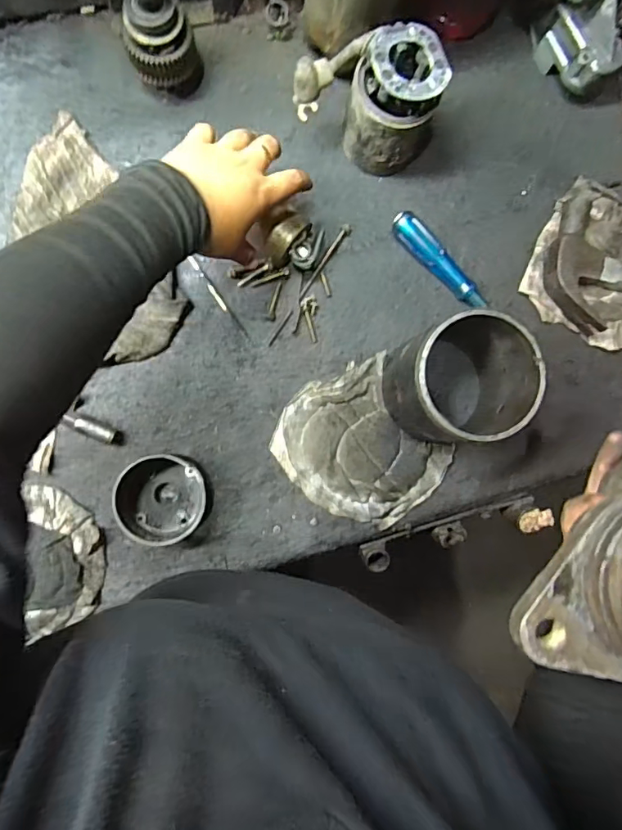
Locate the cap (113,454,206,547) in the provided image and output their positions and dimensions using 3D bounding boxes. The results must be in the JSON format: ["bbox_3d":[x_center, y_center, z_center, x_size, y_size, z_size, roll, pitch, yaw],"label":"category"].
[{"bbox_3d":[-0.141,0.079,0.469,0.076,0.036,0.080,1,85,-7],"label":"cap"}]

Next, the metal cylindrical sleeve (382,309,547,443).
[{"bbox_3d":[0.132,-0.028,0.460,0.105,0.118,0.104,1,85,-7],"label":"metal cylindrical sleeve"}]

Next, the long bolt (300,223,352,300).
[{"bbox_3d":[0.014,-0.156,0.509,0.009,0.010,0.092,34,82,-4],"label":"long bolt"}]

